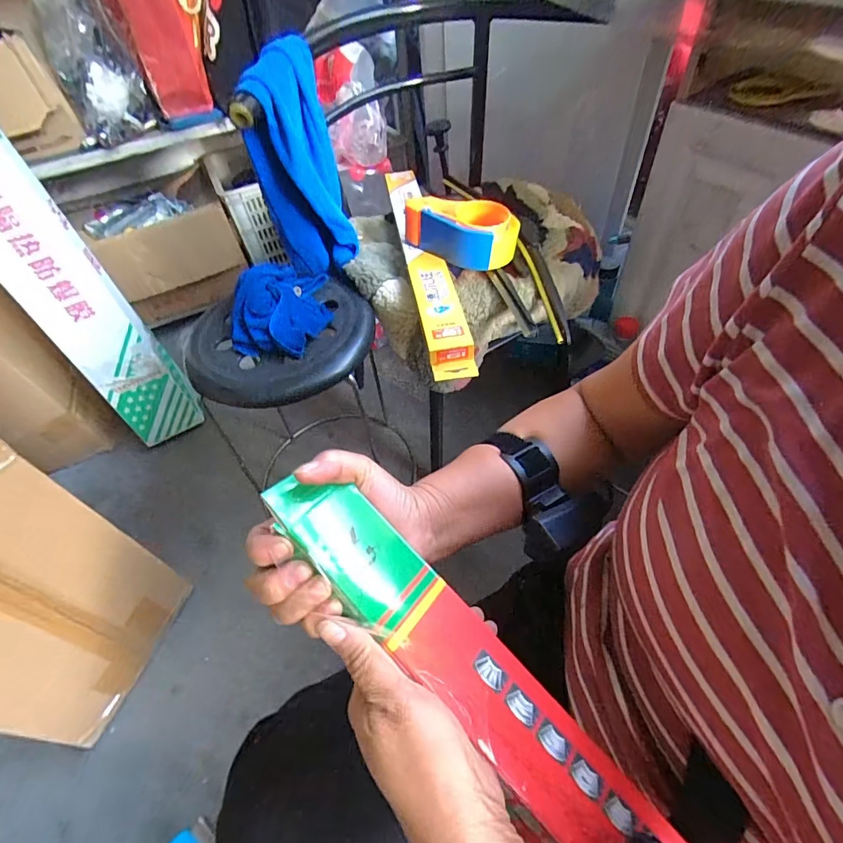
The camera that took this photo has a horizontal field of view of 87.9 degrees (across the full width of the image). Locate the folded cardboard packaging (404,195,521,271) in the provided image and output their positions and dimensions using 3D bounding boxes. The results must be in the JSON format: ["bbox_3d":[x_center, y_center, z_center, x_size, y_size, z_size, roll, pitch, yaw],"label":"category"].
[{"bbox_3d":[0.057,-0.278,0.643,0.167,0.067,0.093,-1,52,4],"label":"folded cardboard packaging"}]

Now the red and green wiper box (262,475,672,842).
[{"bbox_3d":[0.128,0.246,0.236,0.546,0.045,0.058,46,66,5],"label":"red and green wiper box"}]

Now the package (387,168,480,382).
[{"bbox_3d":[0.011,-0.221,0.649,0.059,0.030,0.411,-10,52,-2],"label":"package"}]

